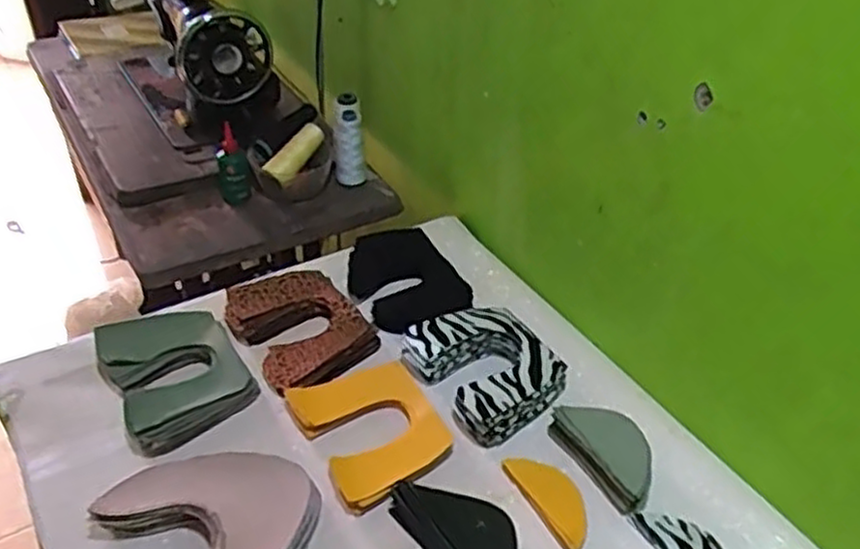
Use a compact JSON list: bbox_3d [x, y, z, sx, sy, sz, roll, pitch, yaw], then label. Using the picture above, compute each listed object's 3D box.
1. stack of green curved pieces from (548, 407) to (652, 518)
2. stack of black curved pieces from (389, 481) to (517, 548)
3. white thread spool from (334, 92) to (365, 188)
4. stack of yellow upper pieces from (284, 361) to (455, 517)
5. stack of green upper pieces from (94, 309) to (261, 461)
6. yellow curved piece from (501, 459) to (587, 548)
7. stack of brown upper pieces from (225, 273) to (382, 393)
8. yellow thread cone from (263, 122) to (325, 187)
[{"bbox_3d":[0.176,0.168,0.744,0.061,0.033,0.120,-19,43,-25],"label":"stack of green curved pieces"},{"bbox_3d":[0.032,0.234,0.673,0.074,0.036,0.153,-21,44,-27],"label":"stack of black curved pieces"},{"bbox_3d":[-0.121,-0.190,1.145,0.046,0.130,0.050,-2,39,-6],"label":"white thread spool"},{"bbox_3d":[-0.059,0.153,0.762,0.125,0.033,0.157,-18,43,-24],"label":"stack of yellow upper pieces"},{"bbox_3d":[-0.268,0.107,0.810,0.134,0.055,0.160,-21,44,-27],"label":"stack of green upper pieces"},{"bbox_3d":[0.115,0.208,0.707,0.044,0.016,0.106,-17,43,-23],"label":"yellow curved piece"},{"bbox_3d":[-0.153,0.061,0.883,0.134,0.043,0.181,-23,45,-28],"label":"stack of brown upper pieces"},{"bbox_3d":[-0.196,-0.178,1.116,0.033,0.035,0.113,23,62,23],"label":"yellow thread cone"}]

